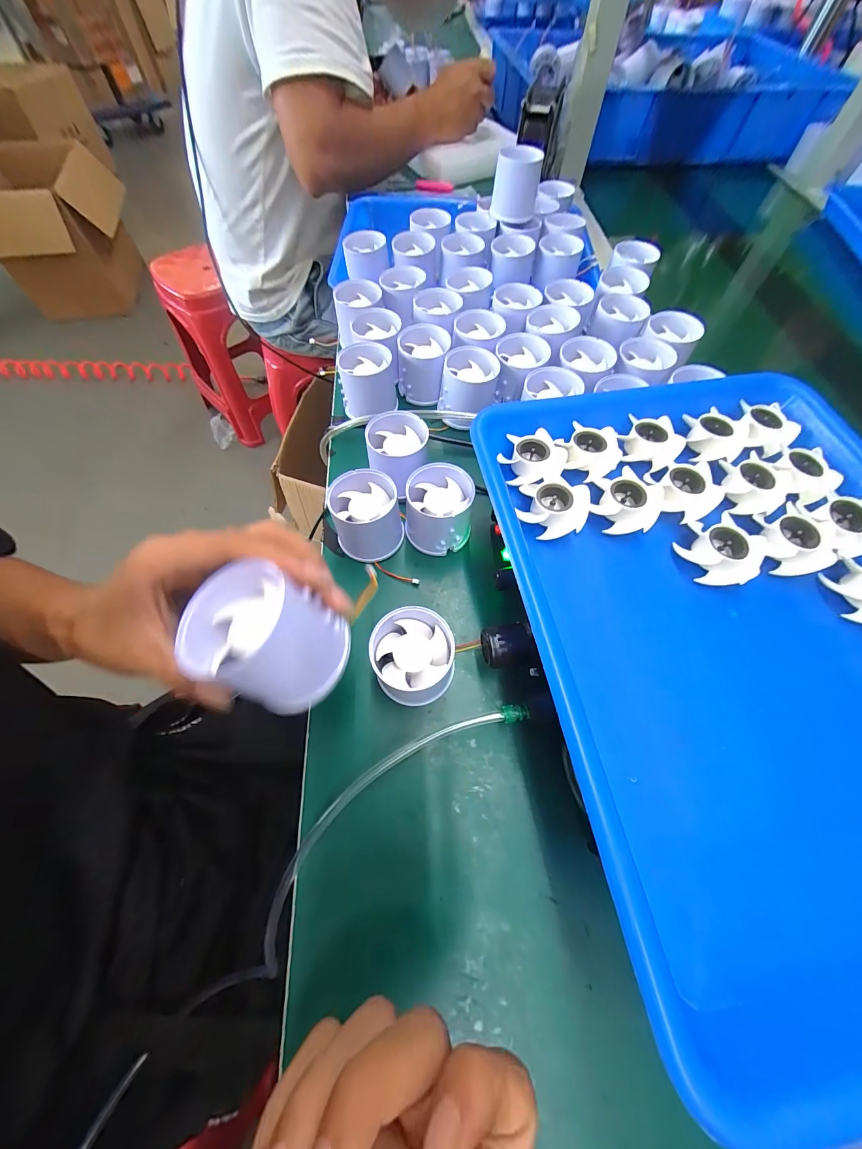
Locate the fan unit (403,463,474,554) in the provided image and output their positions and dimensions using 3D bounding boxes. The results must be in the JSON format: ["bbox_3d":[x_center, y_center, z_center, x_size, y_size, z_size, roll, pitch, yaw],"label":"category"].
[{"bbox_3d":[0.006,-0.050,0.295,0.051,0.057,0.053,6,63,3],"label":"fan unit"}]

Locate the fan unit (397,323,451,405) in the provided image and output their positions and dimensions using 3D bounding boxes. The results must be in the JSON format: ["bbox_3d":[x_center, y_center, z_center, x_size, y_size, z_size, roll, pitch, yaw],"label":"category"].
[{"bbox_3d":[-0.008,-0.212,0.370,0.050,0.050,0.055,6,63,3],"label":"fan unit"}]

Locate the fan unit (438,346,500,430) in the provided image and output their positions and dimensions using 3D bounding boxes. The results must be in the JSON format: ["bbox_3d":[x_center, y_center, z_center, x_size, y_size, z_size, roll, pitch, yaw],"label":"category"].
[{"bbox_3d":[0.037,-0.182,0.356,0.050,0.049,0.053,13,64,6],"label":"fan unit"}]

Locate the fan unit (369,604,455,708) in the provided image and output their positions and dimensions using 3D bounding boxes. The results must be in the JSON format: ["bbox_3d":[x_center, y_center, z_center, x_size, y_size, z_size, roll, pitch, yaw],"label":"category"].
[{"bbox_3d":[-0.013,0.054,0.243,0.059,0.052,0.060,-1,63,-1],"label":"fan unit"}]

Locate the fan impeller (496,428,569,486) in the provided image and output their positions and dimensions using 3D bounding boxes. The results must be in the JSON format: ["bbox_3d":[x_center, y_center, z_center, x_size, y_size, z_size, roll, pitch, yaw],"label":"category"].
[{"bbox_3d":[0.070,-0.080,0.252,0.041,0.017,0.037,-12,64,-6],"label":"fan impeller"}]

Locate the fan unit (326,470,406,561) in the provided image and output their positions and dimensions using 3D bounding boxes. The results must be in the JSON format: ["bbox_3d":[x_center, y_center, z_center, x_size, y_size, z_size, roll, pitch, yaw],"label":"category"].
[{"bbox_3d":[-0.052,-0.045,0.293,0.054,0.049,0.055,-15,65,-8],"label":"fan unit"}]

